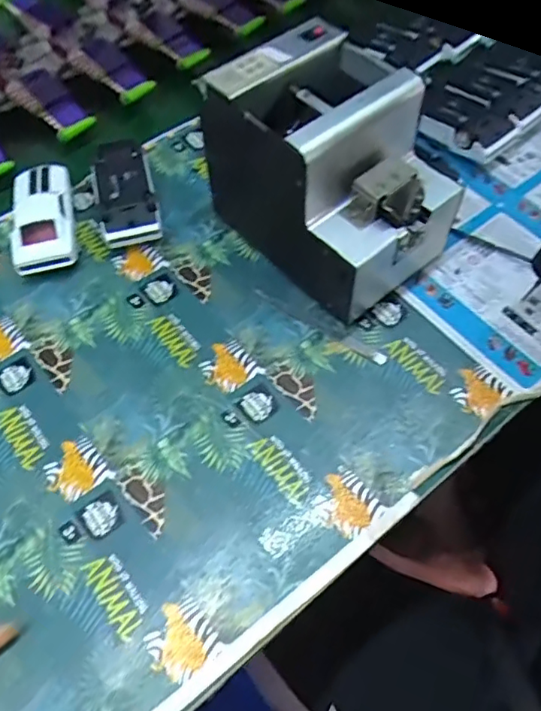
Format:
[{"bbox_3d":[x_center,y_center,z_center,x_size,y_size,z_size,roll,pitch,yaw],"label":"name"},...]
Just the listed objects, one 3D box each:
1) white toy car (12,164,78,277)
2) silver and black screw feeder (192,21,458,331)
[{"bbox_3d":[-0.214,-0.133,0.528,0.055,0.033,0.129,-12,58,-5],"label":"white toy car"},{"bbox_3d":[0.053,-0.152,0.467,0.137,0.145,0.180,-36,65,-18],"label":"silver and black screw feeder"}]

